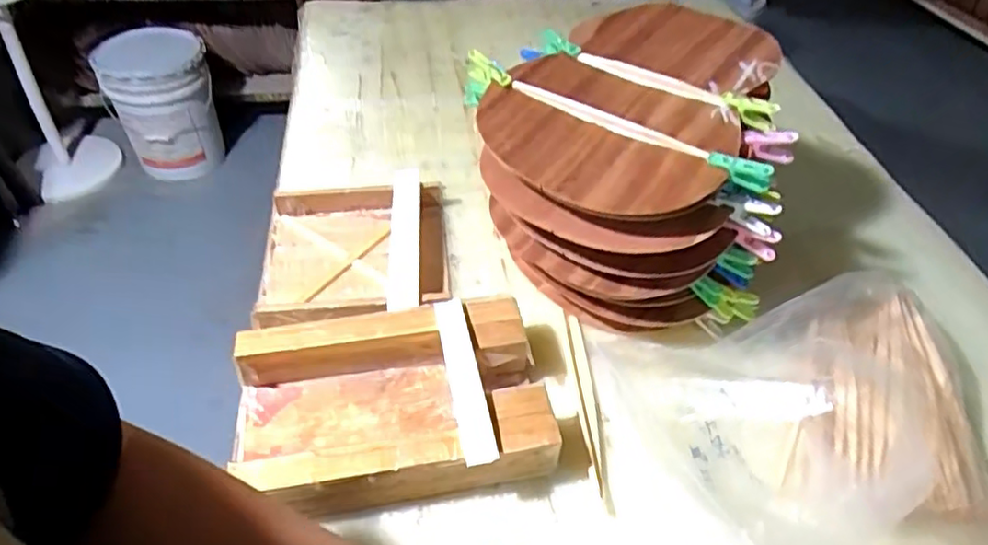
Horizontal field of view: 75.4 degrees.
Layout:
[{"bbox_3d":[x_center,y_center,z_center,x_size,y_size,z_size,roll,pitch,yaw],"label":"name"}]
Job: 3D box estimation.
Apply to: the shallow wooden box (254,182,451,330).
[{"bbox_3d":[-0.160,-0.018,0.736,0.208,0.044,0.207,-3,47,-7],"label":"shallow wooden box"}]

